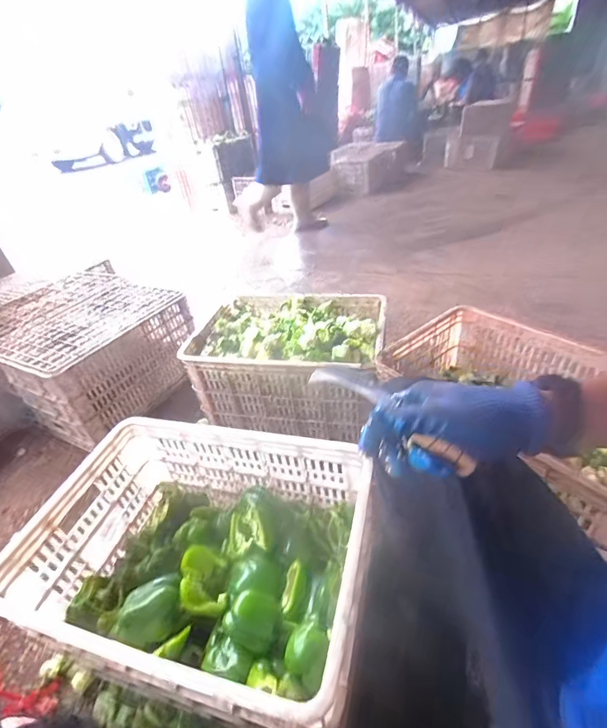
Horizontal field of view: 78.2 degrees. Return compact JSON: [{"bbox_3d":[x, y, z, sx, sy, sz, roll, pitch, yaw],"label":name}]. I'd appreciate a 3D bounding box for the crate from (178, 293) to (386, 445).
[{"bbox_3d":[-0.029,-0.015,1.038,0.482,0.254,0.323,3,37,14],"label":"crate"}]

